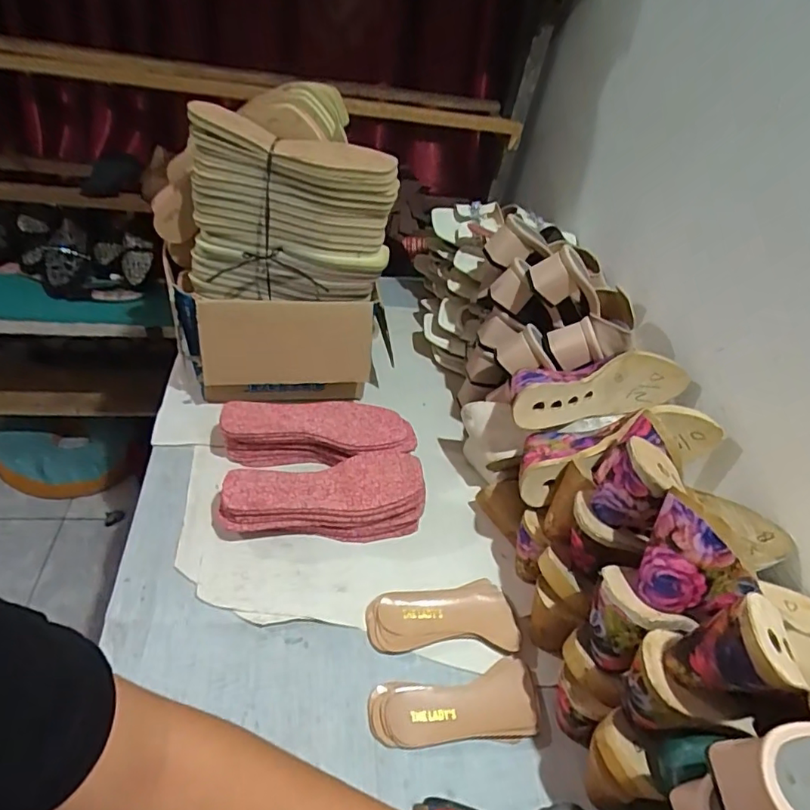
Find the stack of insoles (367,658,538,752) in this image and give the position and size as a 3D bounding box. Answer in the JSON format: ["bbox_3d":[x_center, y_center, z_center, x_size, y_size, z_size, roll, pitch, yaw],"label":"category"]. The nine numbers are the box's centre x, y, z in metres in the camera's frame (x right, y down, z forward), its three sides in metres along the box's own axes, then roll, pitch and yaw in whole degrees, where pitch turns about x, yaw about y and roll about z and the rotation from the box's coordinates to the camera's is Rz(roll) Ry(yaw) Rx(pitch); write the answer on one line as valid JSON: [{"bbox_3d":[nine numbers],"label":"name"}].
[{"bbox_3d":[0.053,0.308,0.541,0.173,0.016,0.071,-2,43,-16],"label":"stack of insoles"}]

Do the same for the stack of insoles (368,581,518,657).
[{"bbox_3d":[0.041,0.239,0.598,0.162,0.017,0.073,0,42,-14],"label":"stack of insoles"}]

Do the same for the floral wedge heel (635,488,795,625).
[{"bbox_3d":[0.292,0.123,0.505,0.224,0.096,0.091,4,34,-40],"label":"floral wedge heel"}]

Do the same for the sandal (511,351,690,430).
[{"bbox_3d":[0.234,-0.028,0.684,0.235,0.075,0.078,-3,43,-17],"label":"sandal"}]

